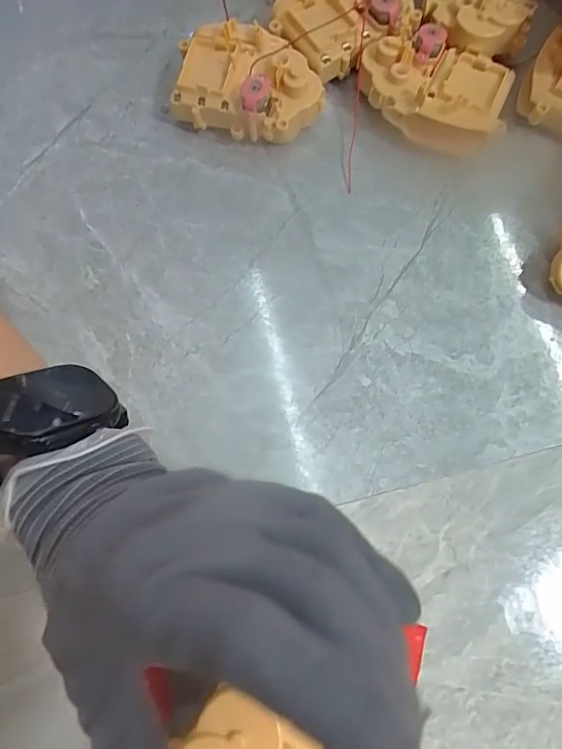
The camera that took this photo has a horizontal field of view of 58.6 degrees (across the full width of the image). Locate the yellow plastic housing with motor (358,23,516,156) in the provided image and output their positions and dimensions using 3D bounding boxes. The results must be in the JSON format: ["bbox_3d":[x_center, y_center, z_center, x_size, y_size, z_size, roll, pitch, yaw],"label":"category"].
[{"bbox_3d":[0.103,-0.198,0.344,0.101,0.034,0.072,27,75,11],"label":"yellow plastic housing with motor"}]

